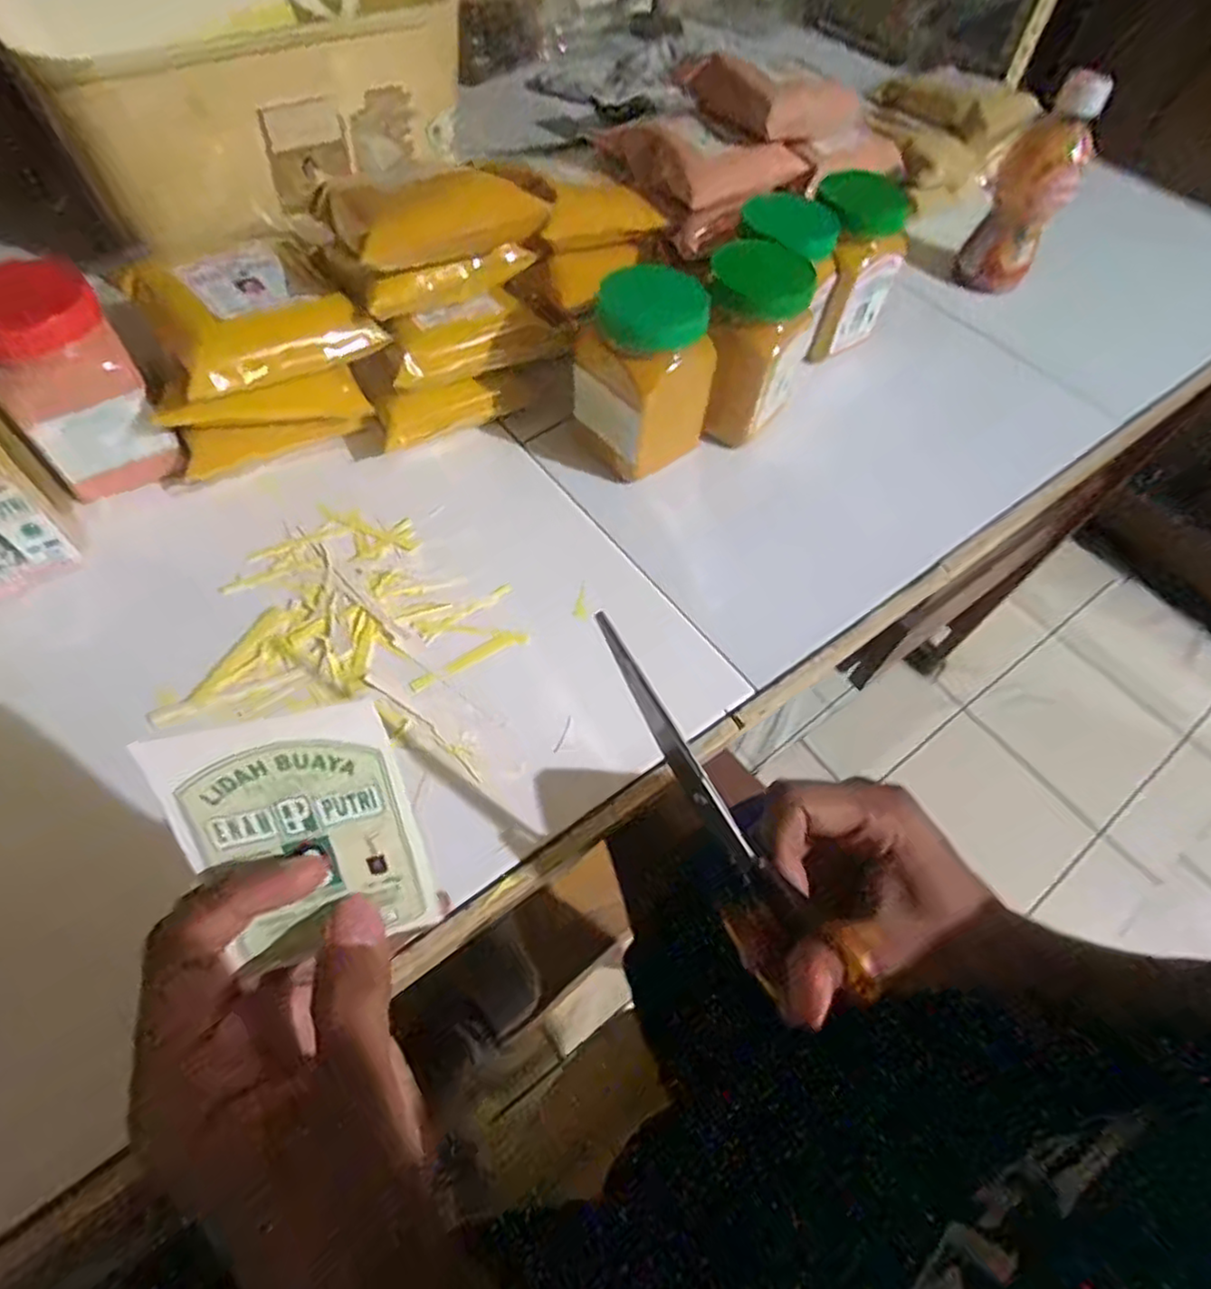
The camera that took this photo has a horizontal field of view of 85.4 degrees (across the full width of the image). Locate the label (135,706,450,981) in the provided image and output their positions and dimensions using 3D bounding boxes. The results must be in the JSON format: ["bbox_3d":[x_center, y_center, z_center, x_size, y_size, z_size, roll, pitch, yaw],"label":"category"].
[{"bbox_3d":[-0.088,0.057,0.194,0.061,0.082,0.005,-15,23,-10],"label":"label"}]

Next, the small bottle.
[{"bbox_3d":[0.345,-0.365,0.537,0.056,0.151,0.051,24,59,10],"label":"small bottle"}]

